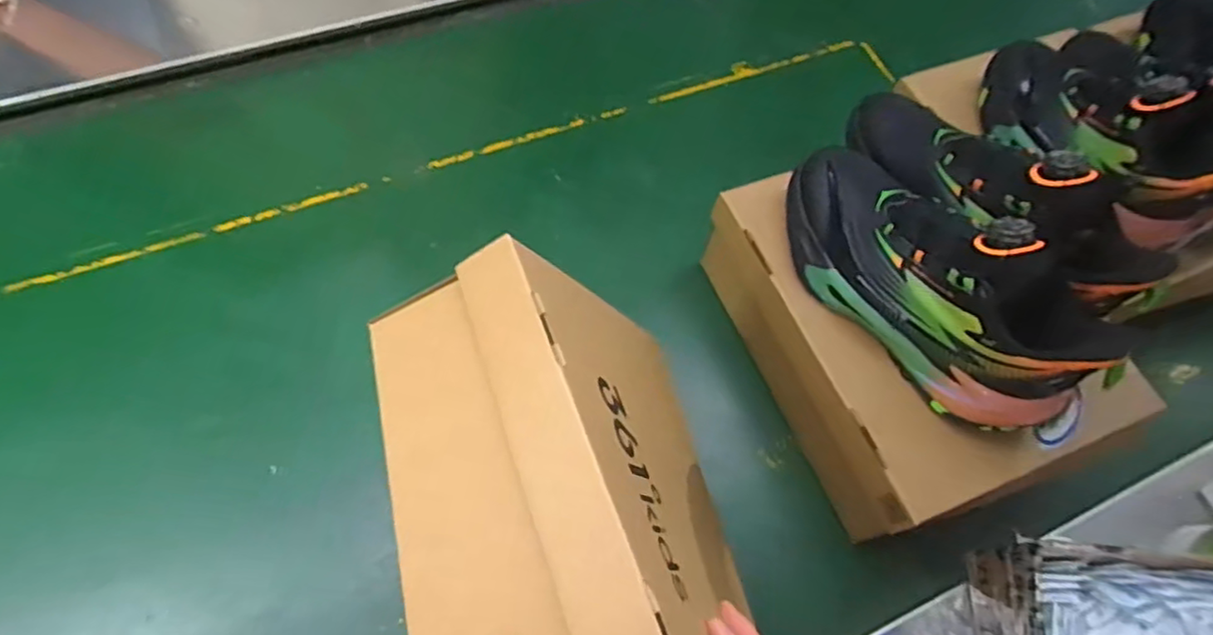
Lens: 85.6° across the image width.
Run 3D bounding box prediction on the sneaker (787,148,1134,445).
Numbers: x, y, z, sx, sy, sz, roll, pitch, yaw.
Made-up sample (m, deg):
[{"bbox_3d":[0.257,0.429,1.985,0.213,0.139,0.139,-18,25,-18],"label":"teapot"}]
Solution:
[{"bbox_3d":[0.245,-0.034,0.488,0.093,0.117,0.276,-37,72,-19],"label":"sneaker"}]

